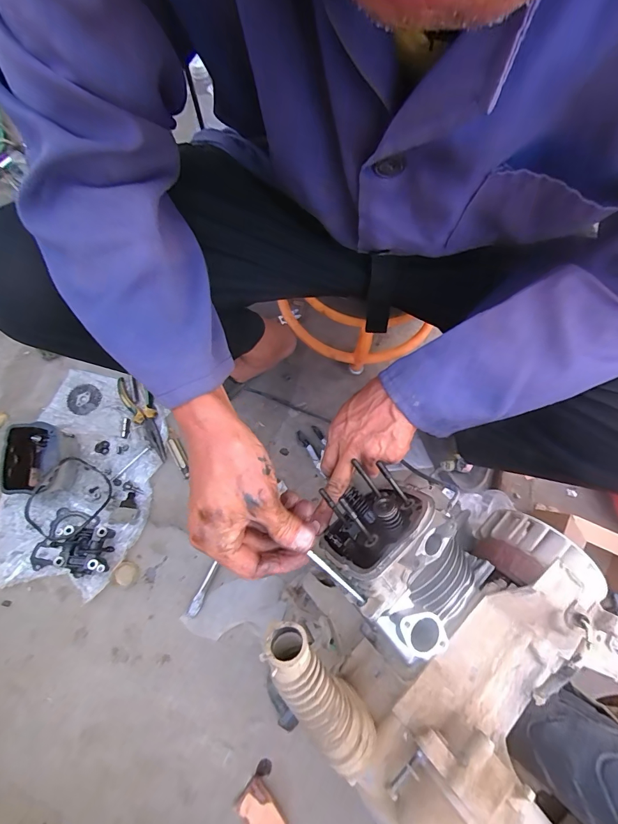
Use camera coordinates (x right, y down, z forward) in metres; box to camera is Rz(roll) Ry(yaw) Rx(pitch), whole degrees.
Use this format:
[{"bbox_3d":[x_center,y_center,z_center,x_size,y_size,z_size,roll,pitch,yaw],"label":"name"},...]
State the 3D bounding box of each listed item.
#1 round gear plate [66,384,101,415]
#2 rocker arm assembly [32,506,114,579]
[{"bbox_3d":[-0.442,-0.025,0.724,0.058,0.013,0.066,-6,72,-5],"label":"round gear plate"},{"bbox_3d":[-0.387,0.219,0.609,0.125,0.045,0.095,14,72,1],"label":"rocker arm assembly"}]

